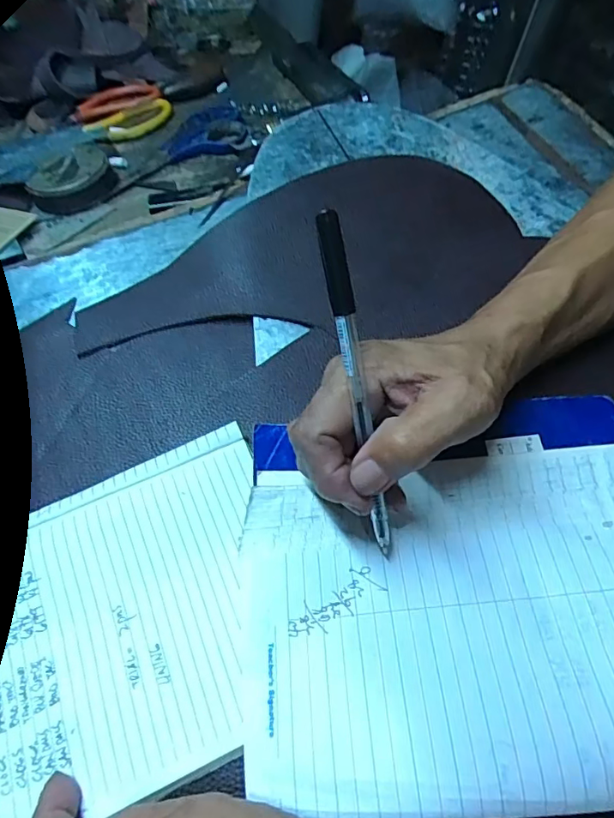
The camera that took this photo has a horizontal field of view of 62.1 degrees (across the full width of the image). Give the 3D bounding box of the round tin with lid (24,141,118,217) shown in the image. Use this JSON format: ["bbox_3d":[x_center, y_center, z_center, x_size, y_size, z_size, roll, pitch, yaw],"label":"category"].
[{"bbox_3d":[-0.220,-0.215,0.474,0.076,0.028,0.064,-28,60,-17],"label":"round tin with lid"}]

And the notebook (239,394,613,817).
[{"bbox_3d":[0.075,0.076,0.241,0.210,0.020,0.176,-7,58,-1],"label":"notebook"}]

